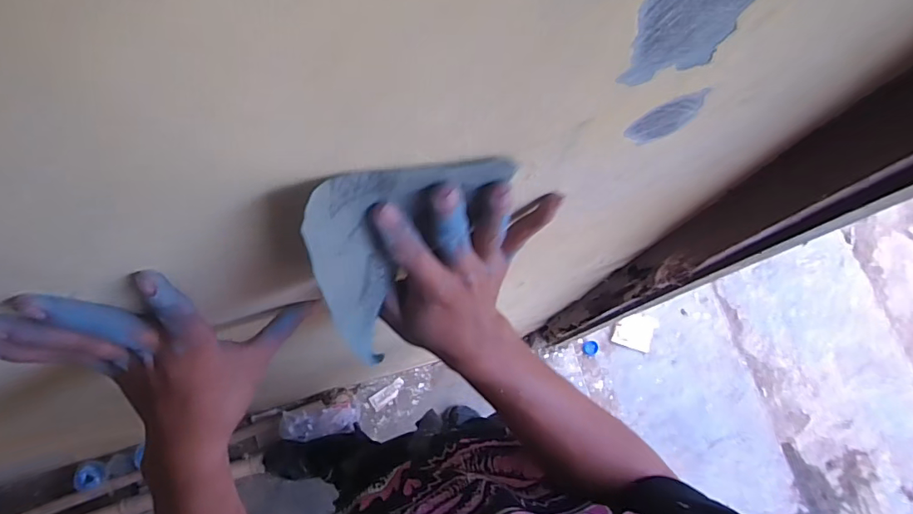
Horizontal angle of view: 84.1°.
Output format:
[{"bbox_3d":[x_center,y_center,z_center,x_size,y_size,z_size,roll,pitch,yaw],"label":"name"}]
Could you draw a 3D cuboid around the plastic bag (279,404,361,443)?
[{"bbox_3d":[-0.335,0.414,1.261,0.190,0.028,0.074,0,74,-27],"label":"plastic bag"}]

